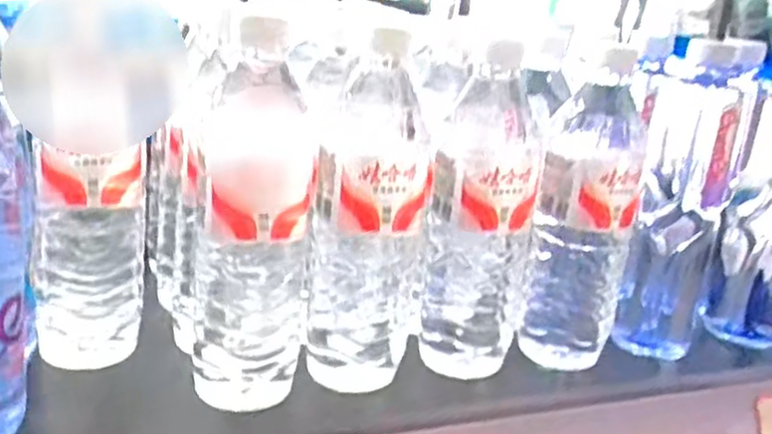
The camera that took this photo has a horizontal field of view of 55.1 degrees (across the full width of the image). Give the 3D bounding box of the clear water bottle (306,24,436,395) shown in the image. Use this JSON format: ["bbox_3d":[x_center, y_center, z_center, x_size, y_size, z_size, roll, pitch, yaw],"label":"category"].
[{"bbox_3d":[-0.008,0.002,0.459,0.069,0.213,0.080,9,19,5],"label":"clear water bottle"}]

